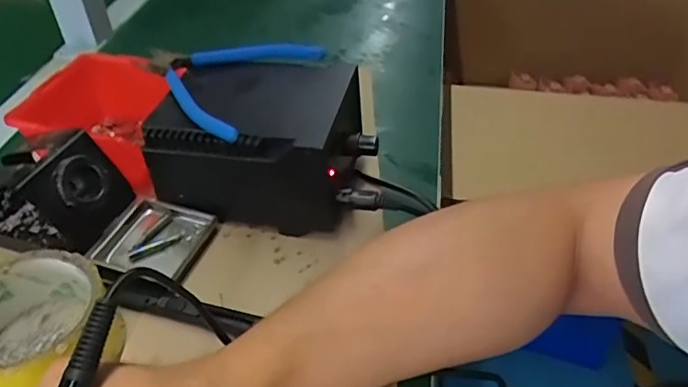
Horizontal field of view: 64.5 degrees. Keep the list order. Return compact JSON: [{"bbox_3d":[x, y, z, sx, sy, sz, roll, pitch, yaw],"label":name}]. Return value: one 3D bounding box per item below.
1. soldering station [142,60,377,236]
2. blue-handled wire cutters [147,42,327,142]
[{"bbox_3d":[-0.059,-0.040,0.428,0.159,0.094,0.114,8,43,7],"label":"soldering station"},{"bbox_3d":[-0.101,-0.095,0.422,0.133,0.016,0.122,21,46,21],"label":"blue-handled wire cutters"}]

